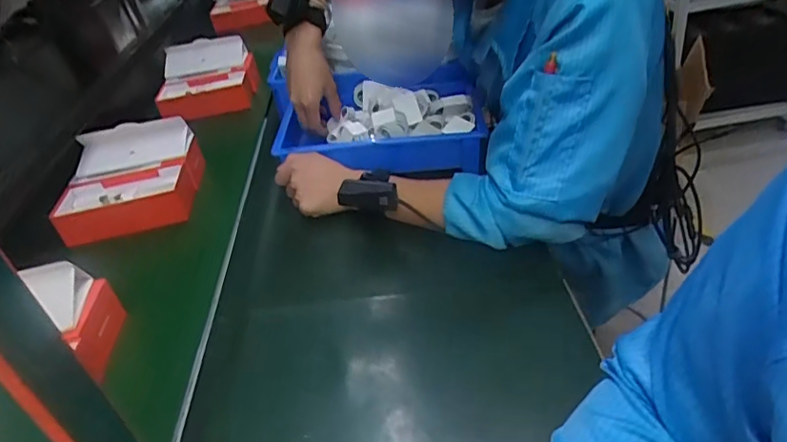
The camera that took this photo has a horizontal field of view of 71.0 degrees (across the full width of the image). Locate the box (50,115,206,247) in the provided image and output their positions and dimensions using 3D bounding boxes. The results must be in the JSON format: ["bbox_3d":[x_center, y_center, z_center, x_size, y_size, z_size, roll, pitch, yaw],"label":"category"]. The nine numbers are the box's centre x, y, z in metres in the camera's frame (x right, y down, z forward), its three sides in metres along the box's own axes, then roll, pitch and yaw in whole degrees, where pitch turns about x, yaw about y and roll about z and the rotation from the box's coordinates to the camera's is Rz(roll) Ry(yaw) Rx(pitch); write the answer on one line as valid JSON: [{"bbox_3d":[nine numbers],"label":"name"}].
[{"bbox_3d":[-0.402,-0.066,0.823,0.204,0.084,0.174,-10,39,-3],"label":"box"}]

